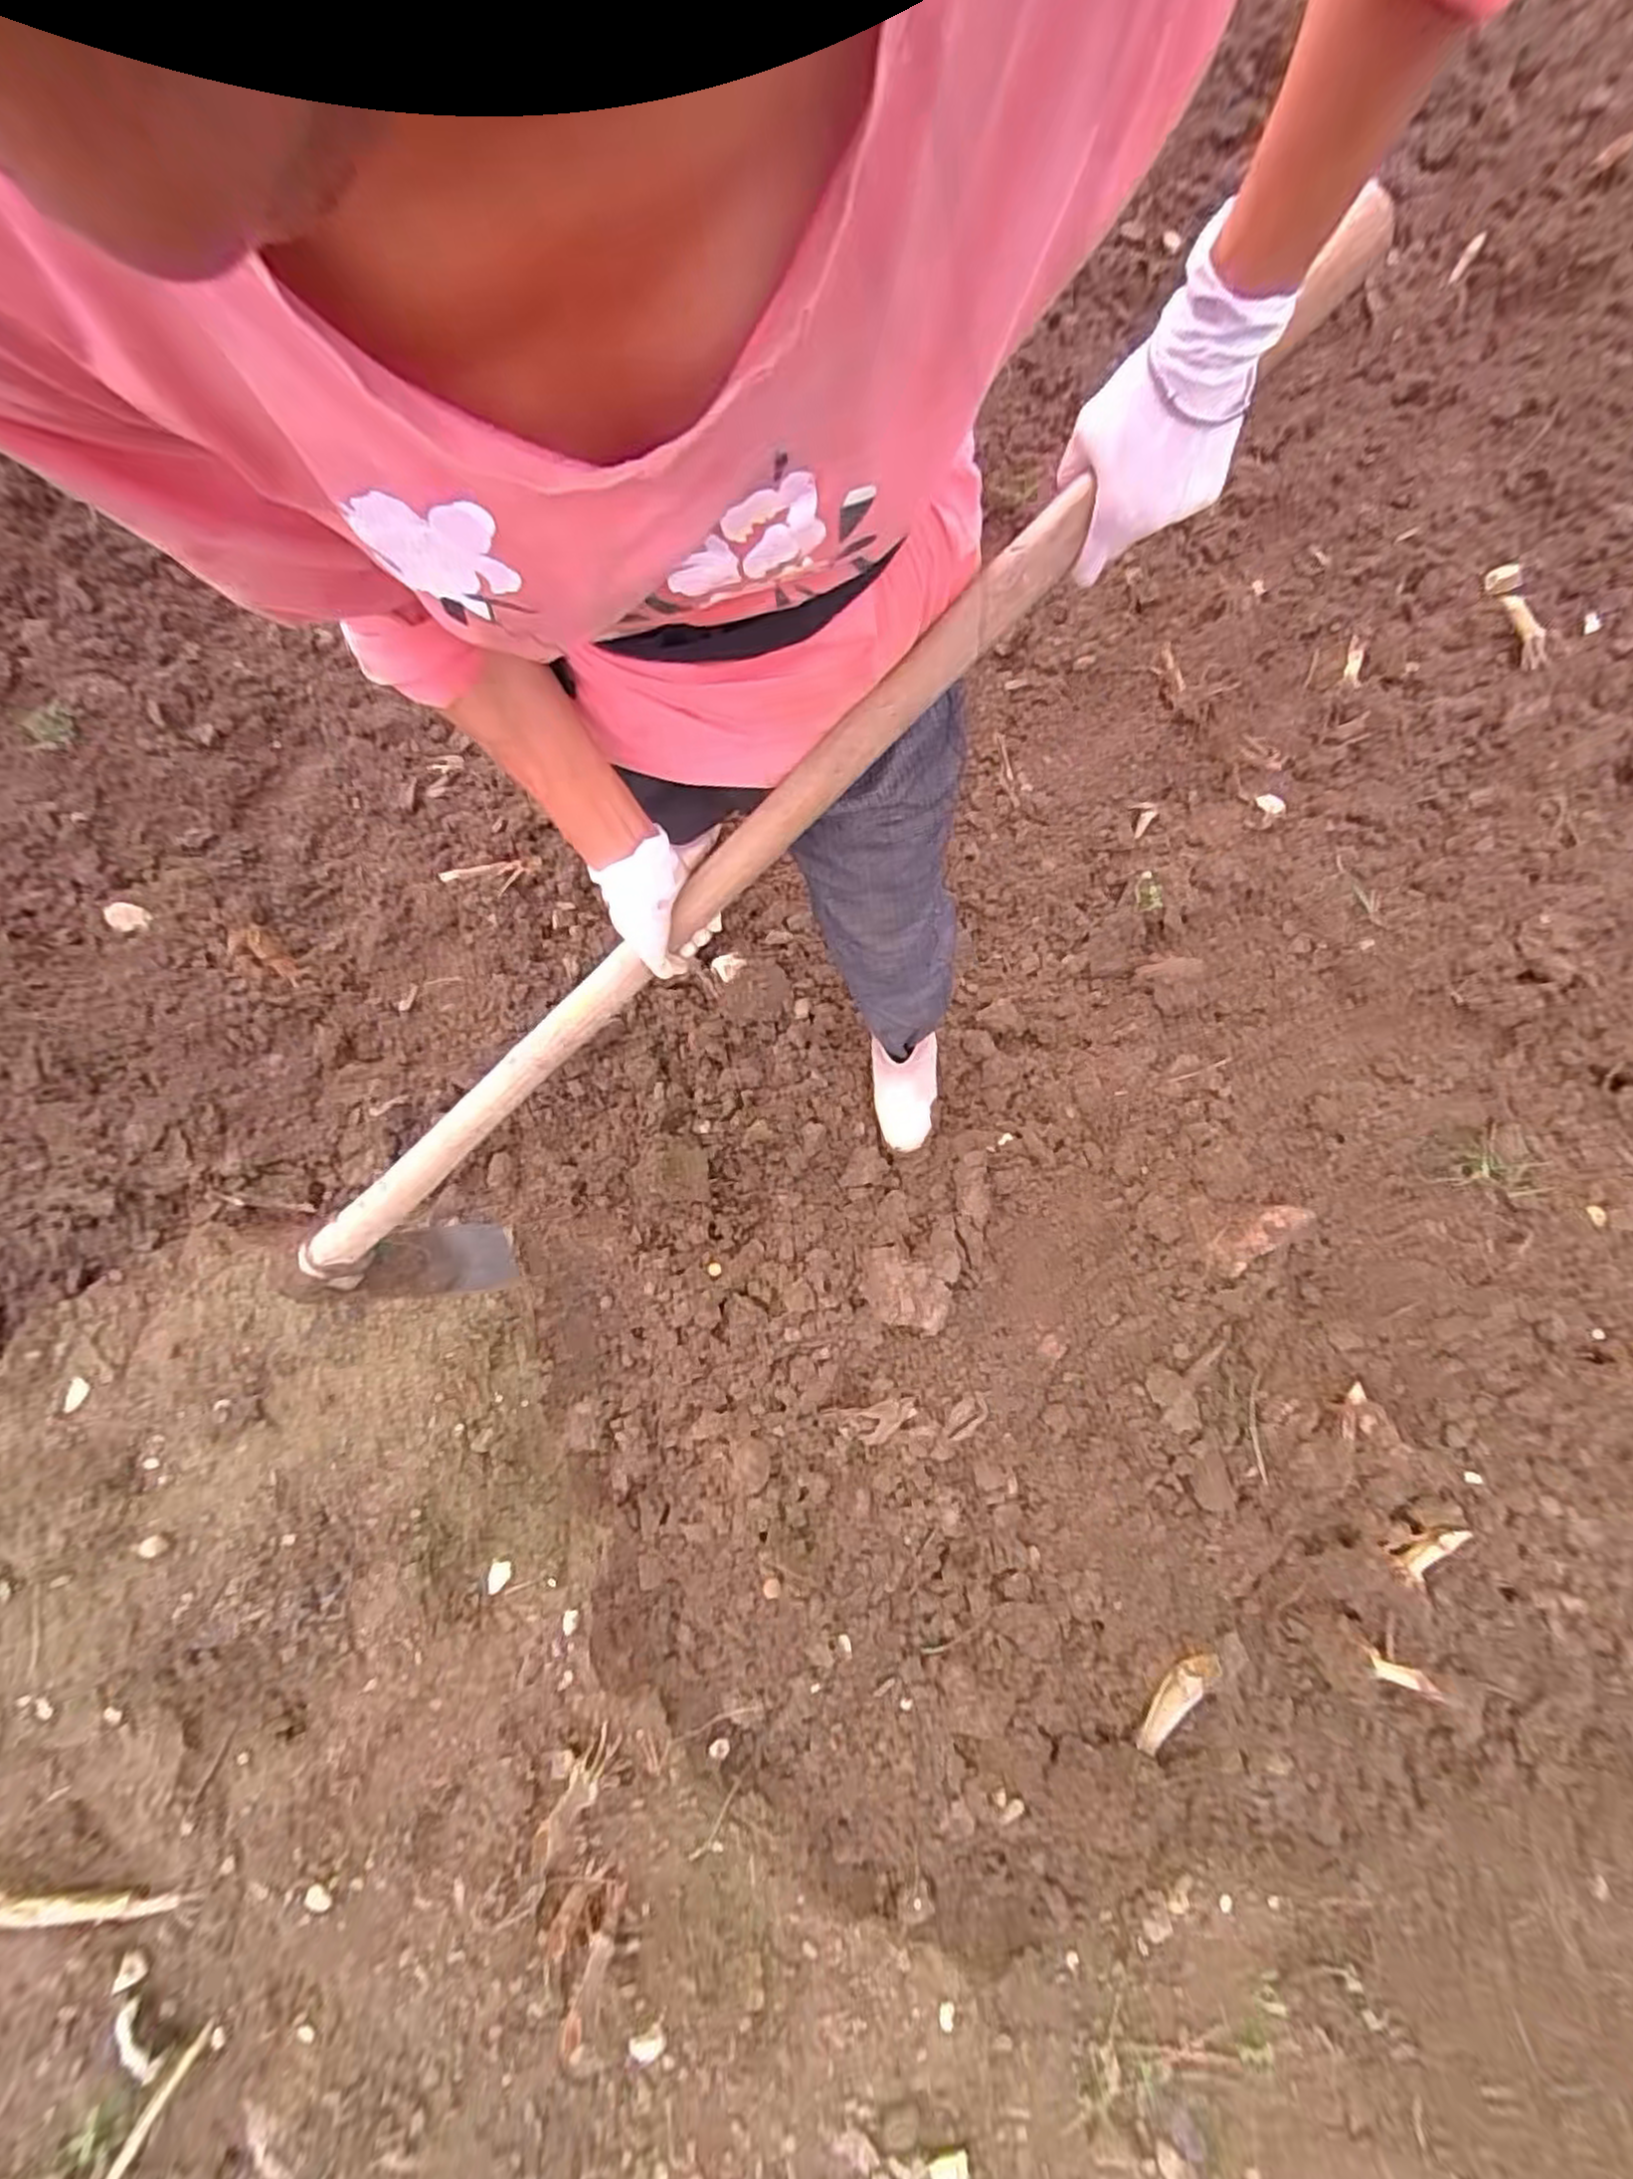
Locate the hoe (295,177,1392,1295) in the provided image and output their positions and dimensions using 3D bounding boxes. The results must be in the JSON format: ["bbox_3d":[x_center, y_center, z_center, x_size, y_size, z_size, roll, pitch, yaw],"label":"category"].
[{"bbox_3d":[-0.102,-0.110,0.624,1.141,0.242,0.087,-40,79,26],"label":"hoe"}]

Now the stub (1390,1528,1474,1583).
[{"bbox_3d":[0.819,0.621,0.975,0.107,0.036,0.034,-22,79,-6],"label":"stub"}]

